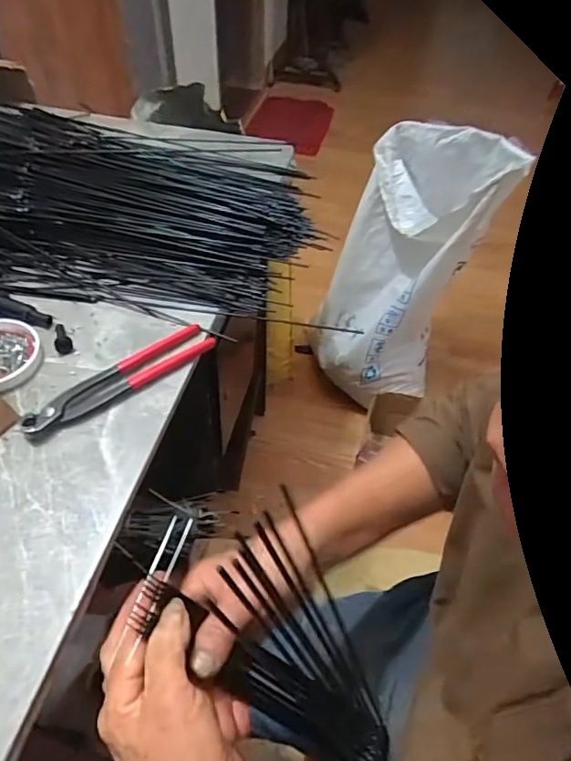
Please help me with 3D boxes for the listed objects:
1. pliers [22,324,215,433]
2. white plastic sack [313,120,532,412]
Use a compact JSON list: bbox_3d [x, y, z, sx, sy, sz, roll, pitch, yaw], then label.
[{"bbox_3d":[-0.156,-0.003,0.493,0.191,0.015,0.037,-33,59,-27],"label":"pliers"},{"bbox_3d":[0.285,-0.269,1.249,0.312,0.679,0.281,26,25,17],"label":"white plastic sack"}]

